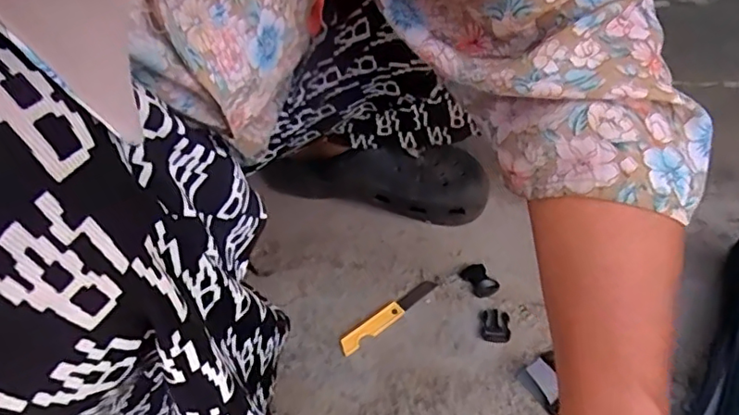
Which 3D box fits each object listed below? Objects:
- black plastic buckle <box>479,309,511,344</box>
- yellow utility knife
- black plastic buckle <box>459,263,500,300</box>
[{"bbox_3d":[0.119,0.111,0.539,0.026,0.004,0.033,-2,47,5],"label":"black plastic buckle"},{"bbox_3d":[0.019,0.103,0.554,0.115,0.011,0.016,-33,52,-23],"label":"yellow utility knife"},{"bbox_3d":[0.111,0.073,0.579,0.027,0.008,0.040,-26,49,-17],"label":"black plastic buckle"}]

